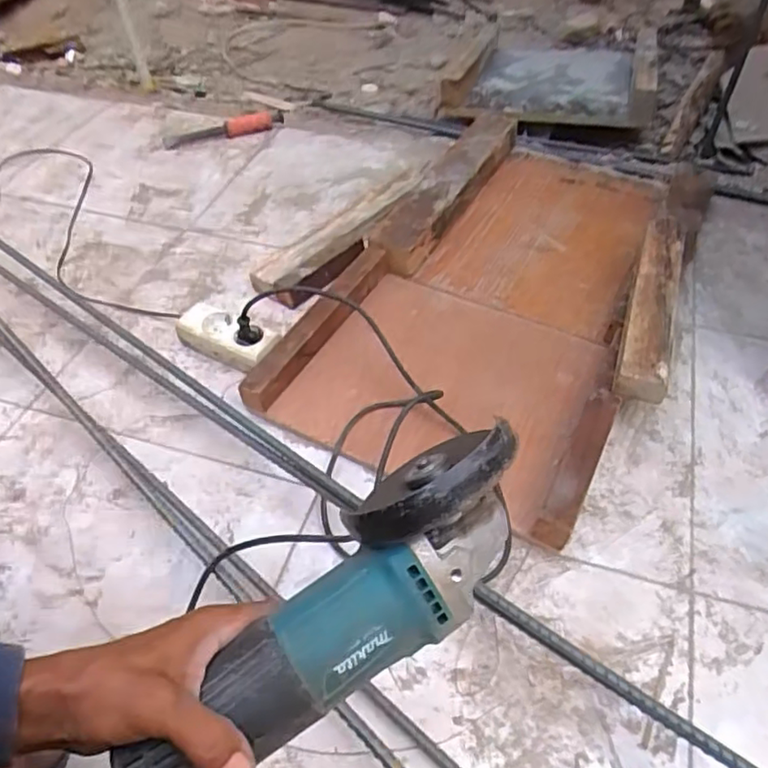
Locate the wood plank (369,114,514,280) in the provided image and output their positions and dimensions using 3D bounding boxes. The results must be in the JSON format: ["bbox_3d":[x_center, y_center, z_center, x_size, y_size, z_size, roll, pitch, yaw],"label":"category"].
[{"bbox_3d":[0.107,-0.331,1.063,0.086,0.074,0.455,21,52,19],"label":"wood plank"}]

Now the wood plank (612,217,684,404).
[{"bbox_3d":[0.346,-0.112,0.812,0.056,0.039,0.338,15,51,15],"label":"wood plank"}]

